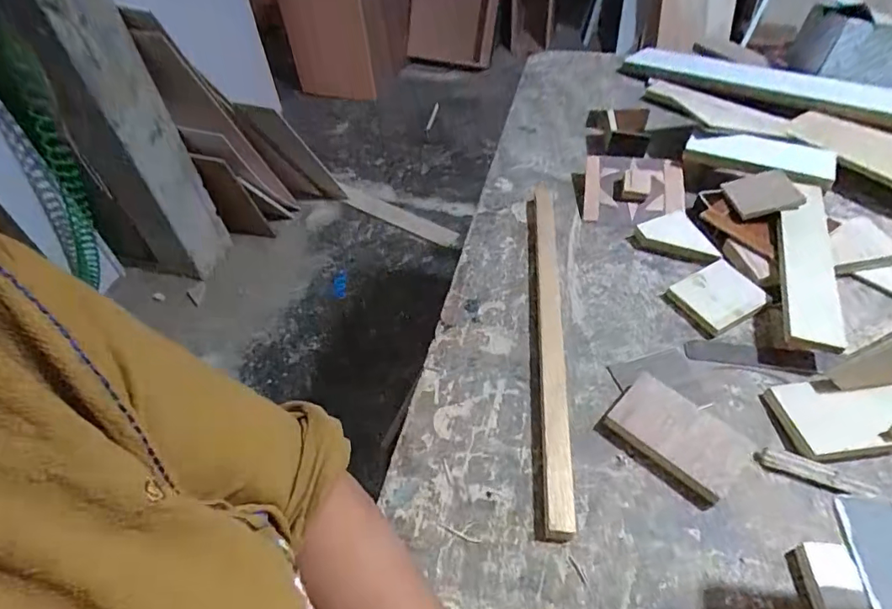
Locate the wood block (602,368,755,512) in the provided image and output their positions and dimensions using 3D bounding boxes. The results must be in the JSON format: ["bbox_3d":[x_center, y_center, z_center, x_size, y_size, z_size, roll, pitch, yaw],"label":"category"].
[{"bbox_3d":[0.199,0.114,0.434,0.070,0.020,0.107,-37,56,-24],"label":"wood block"}]

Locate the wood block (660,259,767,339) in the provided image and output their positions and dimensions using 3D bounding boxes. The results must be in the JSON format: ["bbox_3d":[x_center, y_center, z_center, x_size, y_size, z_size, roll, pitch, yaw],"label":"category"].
[{"bbox_3d":[0.287,-0.008,0.533,0.082,0.017,0.071,-26,52,-17],"label":"wood block"}]

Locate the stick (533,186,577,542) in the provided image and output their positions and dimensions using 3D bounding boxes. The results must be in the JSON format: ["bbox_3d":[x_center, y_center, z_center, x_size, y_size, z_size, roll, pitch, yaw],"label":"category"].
[{"bbox_3d":[0.107,0.015,0.515,0.025,0.021,0.412,2,50,6],"label":"stick"}]

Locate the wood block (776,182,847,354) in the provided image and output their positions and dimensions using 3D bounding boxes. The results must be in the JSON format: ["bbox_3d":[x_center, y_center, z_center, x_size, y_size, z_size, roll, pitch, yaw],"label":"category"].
[{"bbox_3d":[0.379,-0.052,0.529,0.053,0.017,0.230,17,55,11],"label":"wood block"}]

